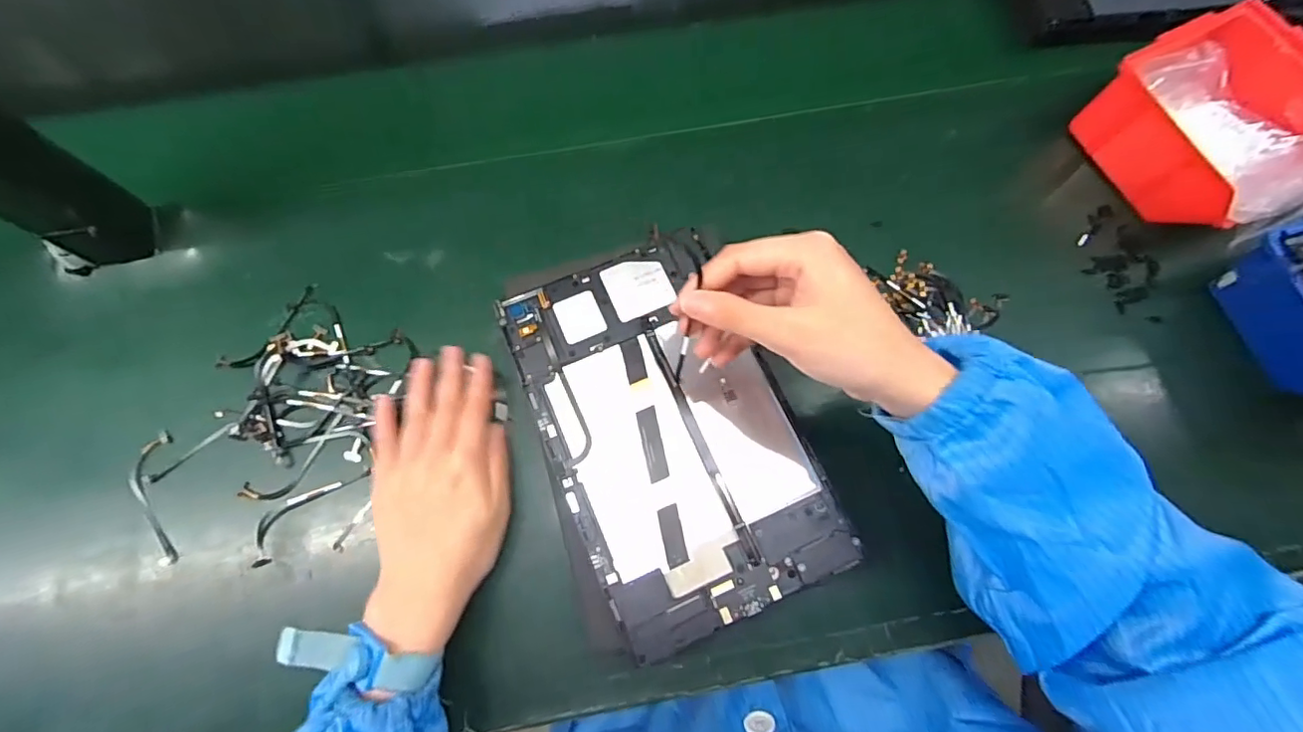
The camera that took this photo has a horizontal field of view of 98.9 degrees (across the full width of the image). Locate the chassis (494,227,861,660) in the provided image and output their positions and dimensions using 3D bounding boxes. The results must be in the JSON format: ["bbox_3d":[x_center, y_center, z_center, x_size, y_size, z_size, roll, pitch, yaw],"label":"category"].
[{"bbox_3d":[0.010,0.036,0.355,0.147,0.009,0.237,-24,74,-5],"label":"chassis"}]

